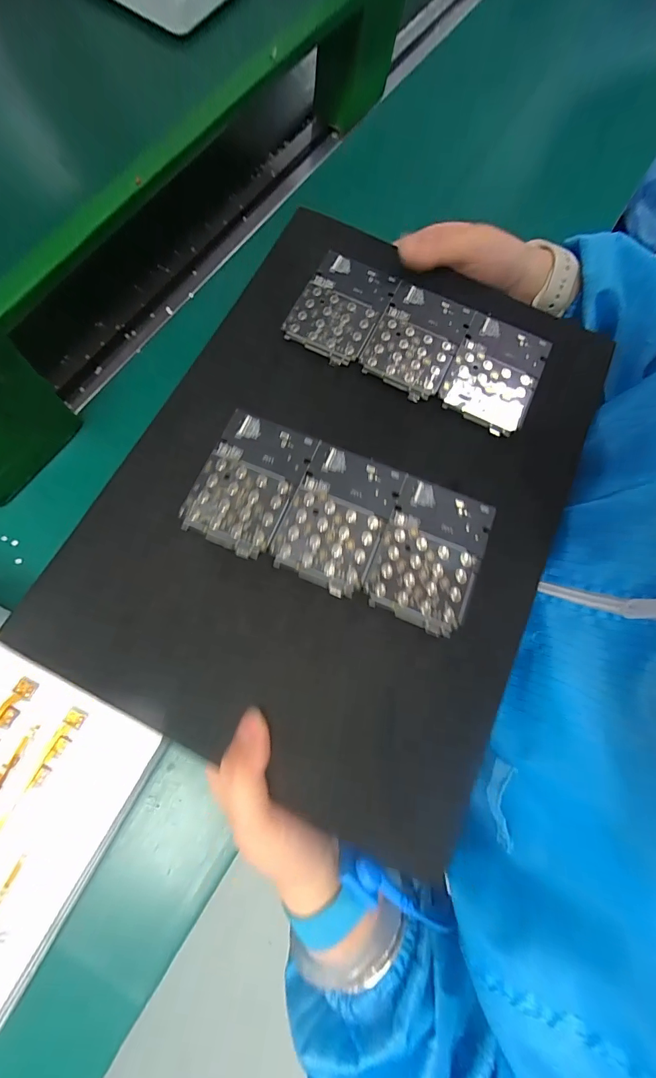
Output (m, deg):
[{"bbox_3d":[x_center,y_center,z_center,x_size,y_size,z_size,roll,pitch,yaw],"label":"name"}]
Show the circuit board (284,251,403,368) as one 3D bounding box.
[{"bbox_3d":[0.009,-0.156,0.261,0.055,0.004,0.079,27,76,1],"label":"circuit board"}]

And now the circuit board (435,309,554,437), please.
[{"bbox_3d":[0.107,-0.107,0.254,0.053,0.006,0.077,26,76,1],"label":"circuit board"}]

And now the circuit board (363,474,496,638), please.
[{"bbox_3d":[0.058,0.007,0.219,0.055,0.004,0.081,24,76,0],"label":"circuit board"}]

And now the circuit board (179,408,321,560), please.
[{"bbox_3d":[-0.046,-0.034,0.227,0.054,0.004,0.080,25,76,1],"label":"circuit board"}]

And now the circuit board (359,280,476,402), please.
[{"bbox_3d":[0.058,-0.131,0.256,0.054,0.004,0.075,27,76,1],"label":"circuit board"}]

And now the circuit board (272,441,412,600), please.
[{"bbox_3d":[0.005,-0.014,0.223,0.054,0.004,0.080,24,76,0],"label":"circuit board"}]

